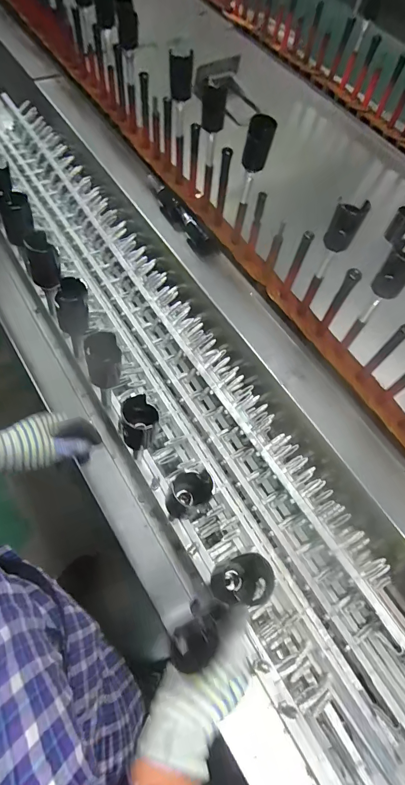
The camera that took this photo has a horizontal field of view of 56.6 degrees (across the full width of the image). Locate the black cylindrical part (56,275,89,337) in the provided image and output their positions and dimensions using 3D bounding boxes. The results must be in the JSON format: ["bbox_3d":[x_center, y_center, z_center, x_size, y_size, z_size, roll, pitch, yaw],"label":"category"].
[{"bbox_3d":[-0.172,-0.115,0.496,0.045,0.066,0.050,-21,68,-13],"label":"black cylindrical part"}]

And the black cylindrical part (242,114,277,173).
[{"bbox_3d":[0.091,-0.399,0.607,0.043,0.072,0.042,1,65,-3],"label":"black cylindrical part"}]

